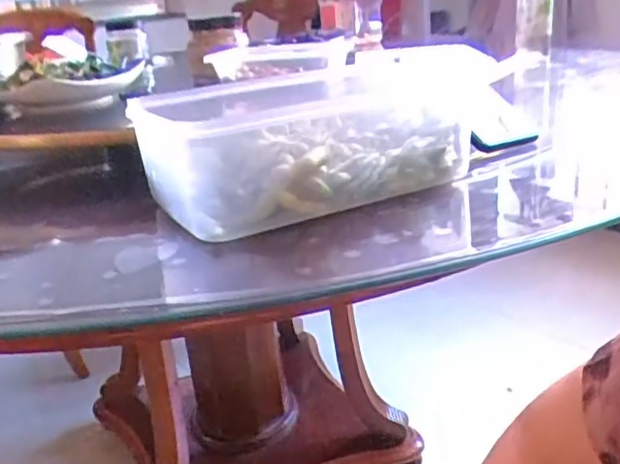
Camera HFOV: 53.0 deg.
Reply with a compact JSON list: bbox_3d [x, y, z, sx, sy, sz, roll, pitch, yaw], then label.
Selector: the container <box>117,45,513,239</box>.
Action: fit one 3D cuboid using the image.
[{"bbox_3d":[0.001,-0.068,0.498,0.251,0.080,0.107,-12,22,-17],"label":"container"}]

